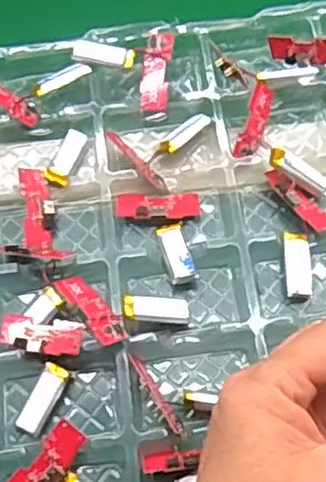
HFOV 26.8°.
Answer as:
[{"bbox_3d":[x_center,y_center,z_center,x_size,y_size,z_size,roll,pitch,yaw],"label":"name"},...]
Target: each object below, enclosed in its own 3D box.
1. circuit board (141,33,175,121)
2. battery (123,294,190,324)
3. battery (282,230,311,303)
[{"bbox_3d":[-0.003,-0.093,0.391,0.016,0.009,0.050,5,86,5],"label":"circuit board"},{"bbox_3d":[-0.003,0.033,0.334,0.035,0.005,0.012,9,63,-24],"label":"battery"},{"bbox_3d":[0.068,0.013,0.347,0.013,0.011,0.034,-3,66,1],"label":"battery"}]

